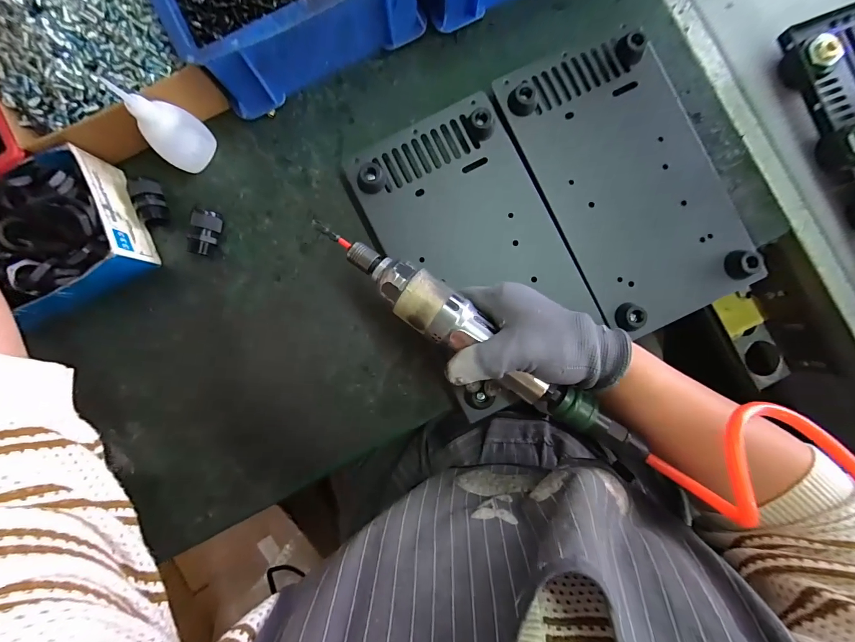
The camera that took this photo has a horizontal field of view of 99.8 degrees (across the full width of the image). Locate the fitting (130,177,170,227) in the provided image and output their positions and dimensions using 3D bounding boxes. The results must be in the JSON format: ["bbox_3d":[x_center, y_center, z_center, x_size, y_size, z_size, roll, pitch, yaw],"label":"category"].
[{"bbox_3d":[-0.255,-0.110,0.332,0.018,0.022,0.040,-14,88,0],"label":"fitting"}]

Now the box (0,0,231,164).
[{"bbox_3d":[-0.298,-0.243,0.309,0.154,0.067,0.233,-31,88,0],"label":"box"}]

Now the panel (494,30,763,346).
[{"bbox_3d":[0.180,-0.126,0.333,0.144,0.033,0.259,-26,88,2],"label":"panel"}]

